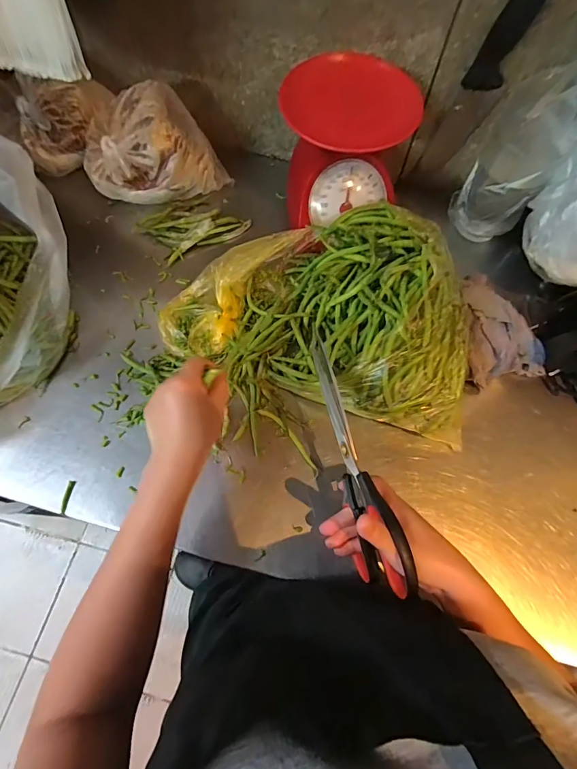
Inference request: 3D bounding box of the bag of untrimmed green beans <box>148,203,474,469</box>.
[{"bbox_3d":[0.029,-0.056,0.435,0.290,0.140,0.303,-22,70,-11],"label":"bag of untrimmed green beans"}]

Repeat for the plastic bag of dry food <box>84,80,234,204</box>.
[{"bbox_3d":[-0.185,-0.322,0.533,0.183,0.118,0.087,-9,68,-6],"label":"plastic bag of dry food"}]

